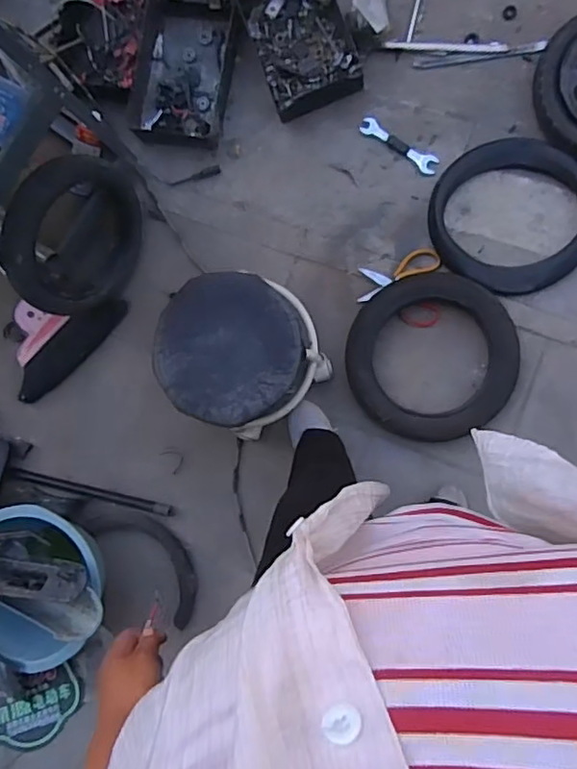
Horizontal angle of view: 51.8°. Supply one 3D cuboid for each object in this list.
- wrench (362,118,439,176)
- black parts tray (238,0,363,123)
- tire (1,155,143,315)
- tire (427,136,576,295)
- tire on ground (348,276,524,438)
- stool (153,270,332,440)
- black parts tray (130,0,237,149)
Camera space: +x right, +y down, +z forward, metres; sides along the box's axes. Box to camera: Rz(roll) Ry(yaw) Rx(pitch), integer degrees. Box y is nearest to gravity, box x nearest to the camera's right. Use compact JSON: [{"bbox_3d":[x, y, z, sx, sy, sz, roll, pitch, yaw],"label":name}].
[{"bbox_3d":[0.254,-0.548,1.367,0.206,0.009,0.049,37,82,12],"label":"wrench"},{"bbox_3d":[0.025,-0.820,1.391,0.215,0.062,0.353,-20,84,7],"label":"black parts tray"},{"bbox_3d":[-0.462,-0.322,1.296,0.073,0.332,0.334,32,93,25],"label":"tire"},{"bbox_3d":[0.491,-0.372,1.307,0.358,0.046,0.330,36,93,9],"label":"tire"},{"bbox_3d":[0.311,-0.060,1.309,0.363,0.075,0.355,0,87,9],"label":"tire on ground"},{"bbox_3d":[-0.103,-0.068,1.286,0.308,0.193,0.301,0,88,10],"label":"stool"},{"bbox_3d":[-0.253,-0.775,1.443,0.233,0.063,0.374,8,88,9],"label":"black parts tray"}]

